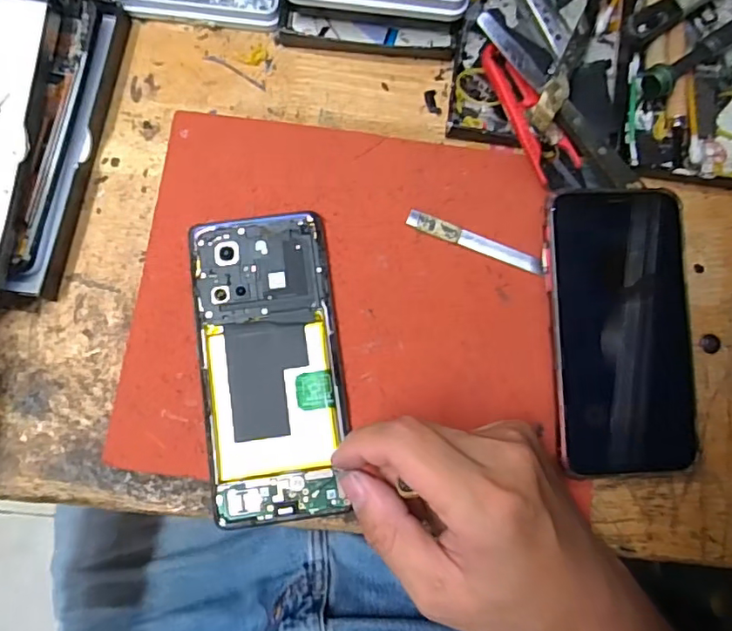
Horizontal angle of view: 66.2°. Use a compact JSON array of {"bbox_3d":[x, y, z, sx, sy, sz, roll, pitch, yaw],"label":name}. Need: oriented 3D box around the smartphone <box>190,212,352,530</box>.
[{"bbox_3d":[-0.051,0.025,0.298,0.072,0.004,0.159,-6,82,-2],"label":"smartphone"}]

